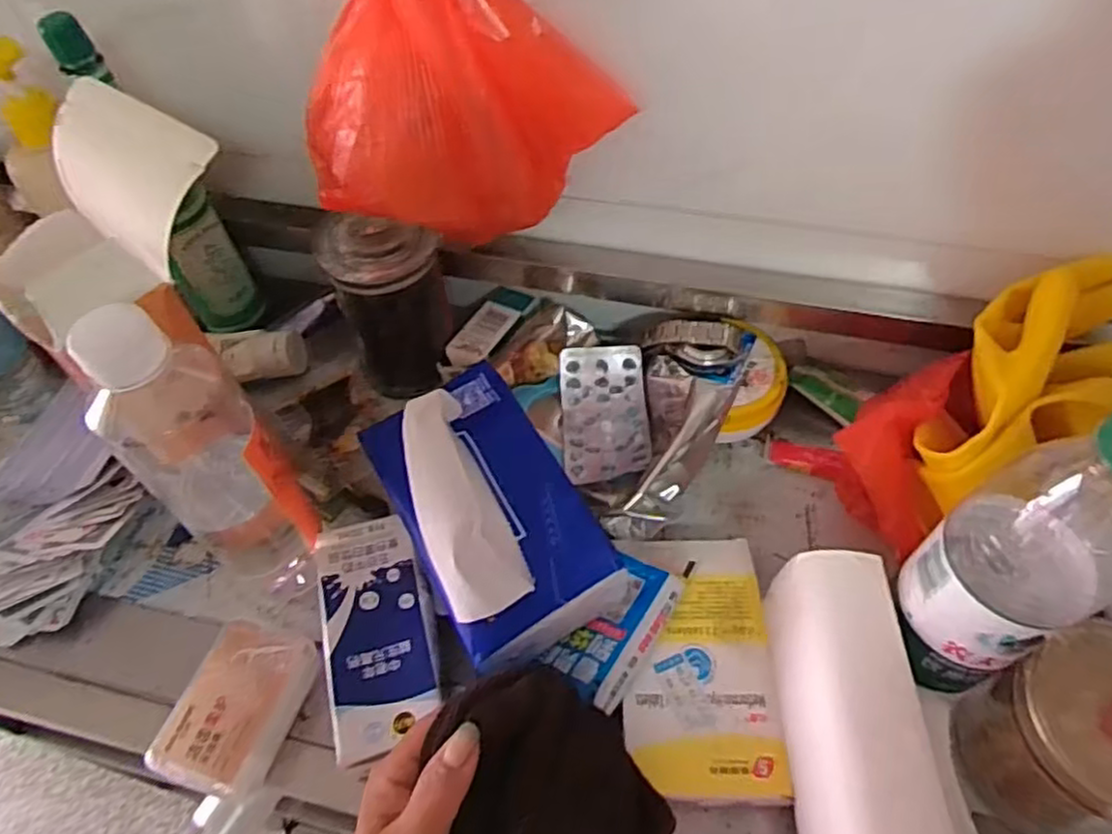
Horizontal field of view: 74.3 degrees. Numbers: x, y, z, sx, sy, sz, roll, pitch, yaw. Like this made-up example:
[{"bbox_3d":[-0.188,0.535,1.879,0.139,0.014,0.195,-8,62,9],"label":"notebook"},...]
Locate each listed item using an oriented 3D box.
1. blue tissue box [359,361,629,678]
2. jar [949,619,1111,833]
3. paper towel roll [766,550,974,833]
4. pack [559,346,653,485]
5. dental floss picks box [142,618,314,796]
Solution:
[{"bbox_3d":[-0.036,0.047,0.396,0.090,0.104,0.146,-27,58,-16],"label":"blue tissue box"},{"bbox_3d":[0.251,0.151,0.347,0.086,0.081,0.078,-15,55,-8],"label":"jar"},{"bbox_3d":[0.148,0.150,0.341,0.076,0.061,0.162,0,54,2],"label":"paper towel roll"},{"bbox_3d":[0.033,-0.003,0.490,0.057,0.017,0.100,-3,54,0],"label":"pack"},{"bbox_3d":[-0.172,0.153,0.395,0.054,0.018,0.081,13,56,11],"label":"dental floss picks box"}]

